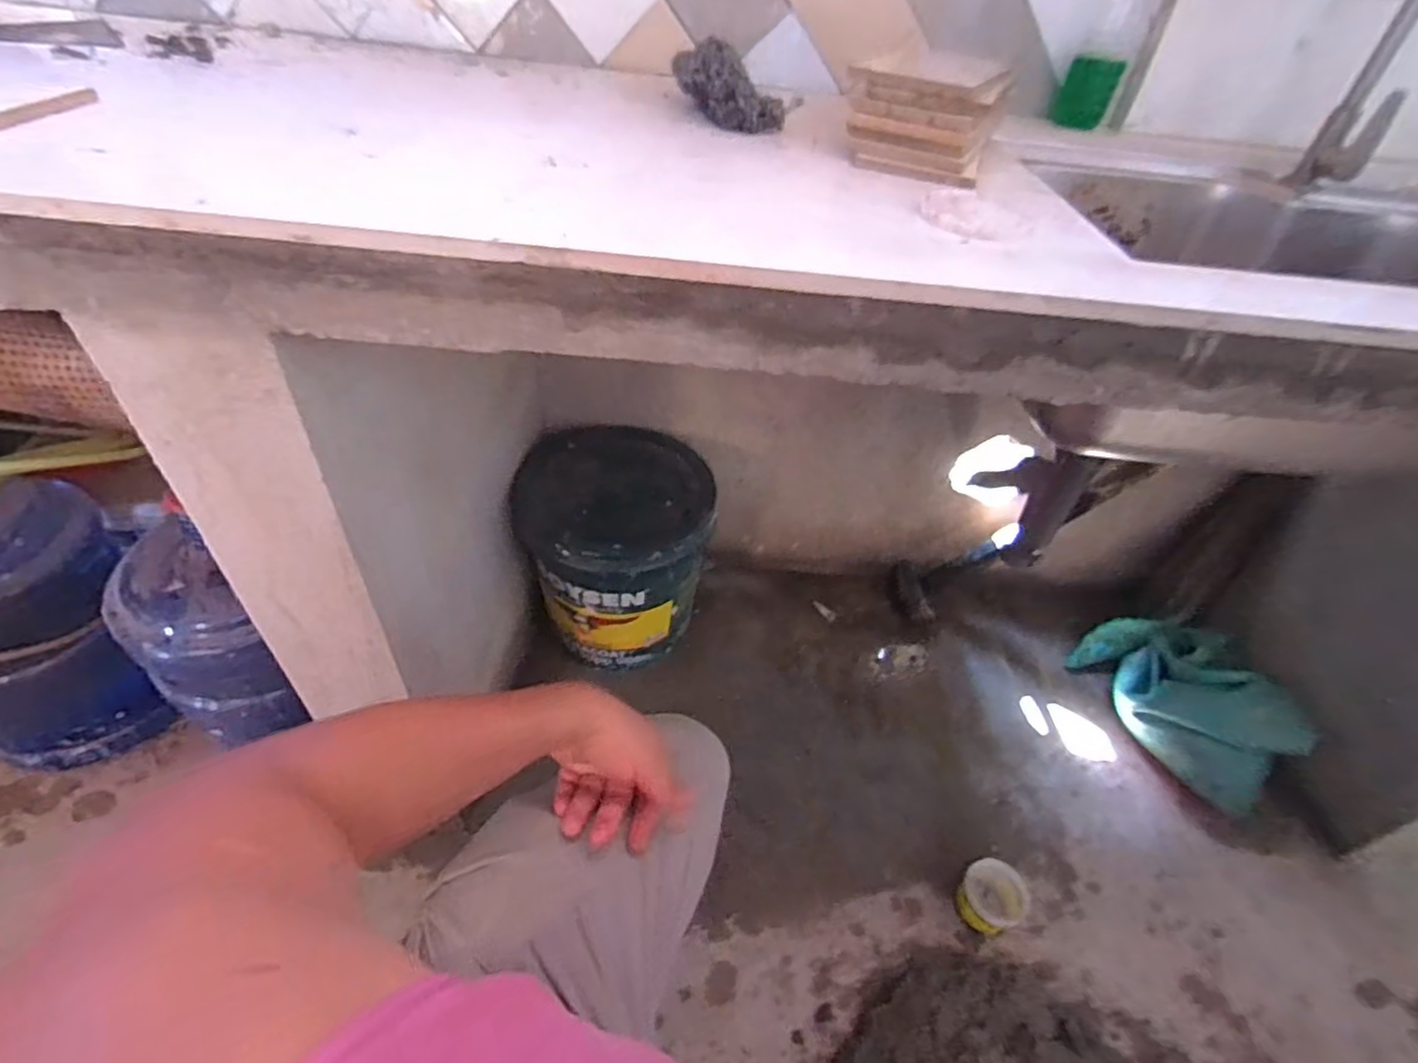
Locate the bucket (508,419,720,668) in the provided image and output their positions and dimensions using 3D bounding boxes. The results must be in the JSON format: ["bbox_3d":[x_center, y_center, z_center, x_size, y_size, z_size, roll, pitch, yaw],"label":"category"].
[{"bbox_3d":[-0.151,0.037,1.112,0.282,0.305,0.310,4,44,-4],"label":"bucket"}]

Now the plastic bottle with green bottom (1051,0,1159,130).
[{"bbox_3d":[0.445,-0.548,0.717,0.064,0.171,0.070,26,46,18],"label":"plastic bottle with green bottom"}]

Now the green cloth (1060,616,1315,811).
[{"bbox_3d":[0.774,0.274,1.078,0.167,0.178,0.318,-29,54,-32],"label":"green cloth"}]

